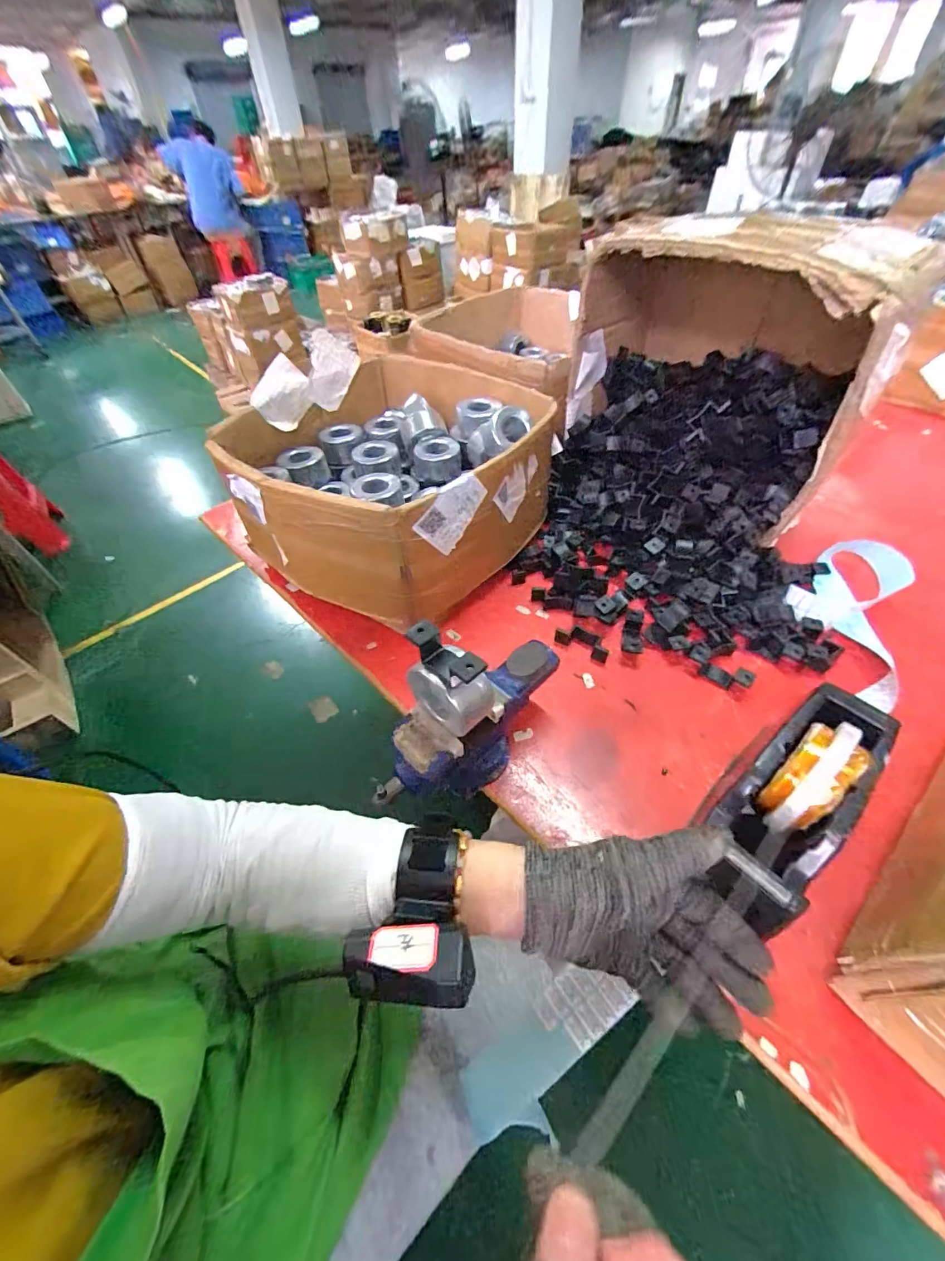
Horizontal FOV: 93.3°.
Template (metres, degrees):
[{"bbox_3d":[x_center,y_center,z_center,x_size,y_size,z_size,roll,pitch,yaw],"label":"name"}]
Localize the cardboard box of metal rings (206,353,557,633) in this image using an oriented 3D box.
[{"bbox_3d":[-0.092,-0.213,0.597,0.349,0.147,0.379,30,57,26],"label":"cardboard box of metal rings"}]

